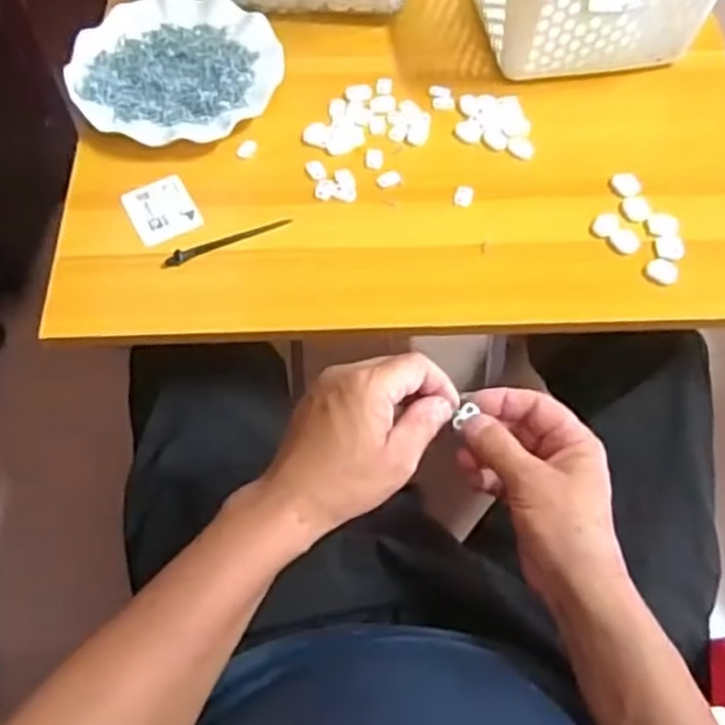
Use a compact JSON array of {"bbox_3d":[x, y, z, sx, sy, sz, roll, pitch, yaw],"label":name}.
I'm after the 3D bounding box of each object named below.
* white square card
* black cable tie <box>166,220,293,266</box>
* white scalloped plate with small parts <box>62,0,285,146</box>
[{"bbox_3d":[-0.164,-0.125,0.598,0.051,0.005,0.060,-26,65,-14],"label":"white square card"},{"bbox_3d":[-0.106,-0.098,0.576,0.101,0.010,0.011,-26,65,-14],"label":"black cable tie"},{"bbox_3d":[-0.168,-0.266,0.660,0.179,0.022,0.184,0,61,-1],"label":"white scalloped plate with small parts"}]

